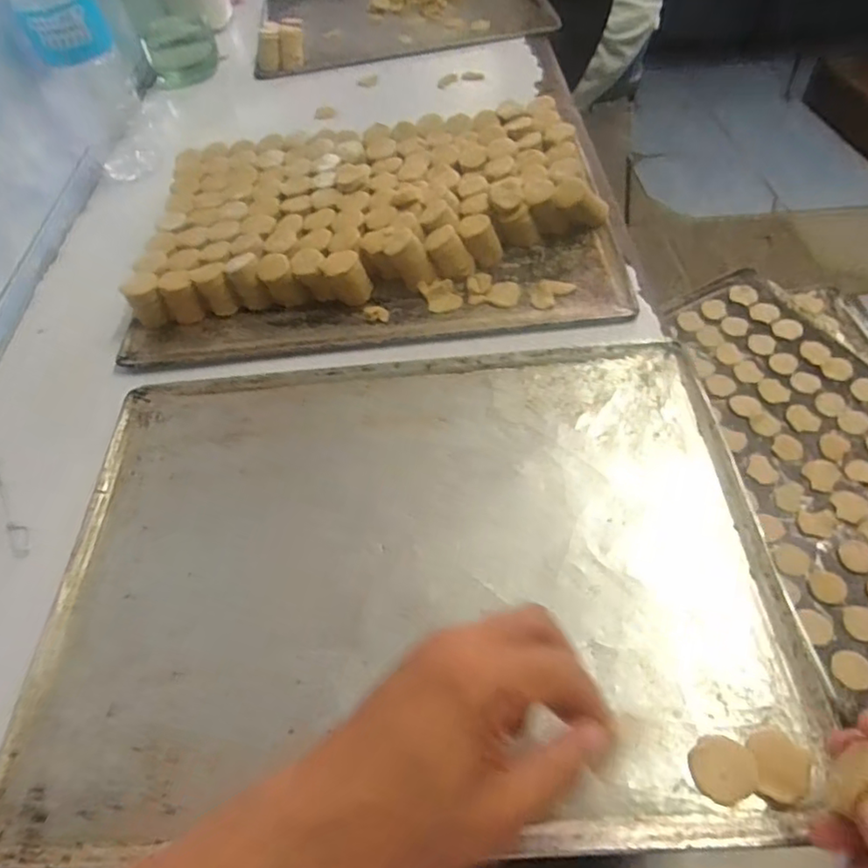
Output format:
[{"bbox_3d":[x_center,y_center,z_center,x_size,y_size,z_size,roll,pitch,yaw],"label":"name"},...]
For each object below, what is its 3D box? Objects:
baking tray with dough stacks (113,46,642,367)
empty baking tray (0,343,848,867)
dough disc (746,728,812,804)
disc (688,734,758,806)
[{"bbox_3d":[-0.057,-0.217,0.591,0.447,0.059,0.321,-3,53,2],"label":"baking tray with dough stacks"},{"bbox_3d":[-0.019,0.077,0.393,0.448,0.026,0.322,-3,52,2],"label":"empty baking tray"},{"bbox_3d":[0.175,0.167,0.300,0.026,0.004,0.031,-1,53,3],"label":"dough disc"},{"bbox_3d":[0.147,0.170,0.302,0.032,0.004,0.030,-2,53,3],"label":"disc"}]

